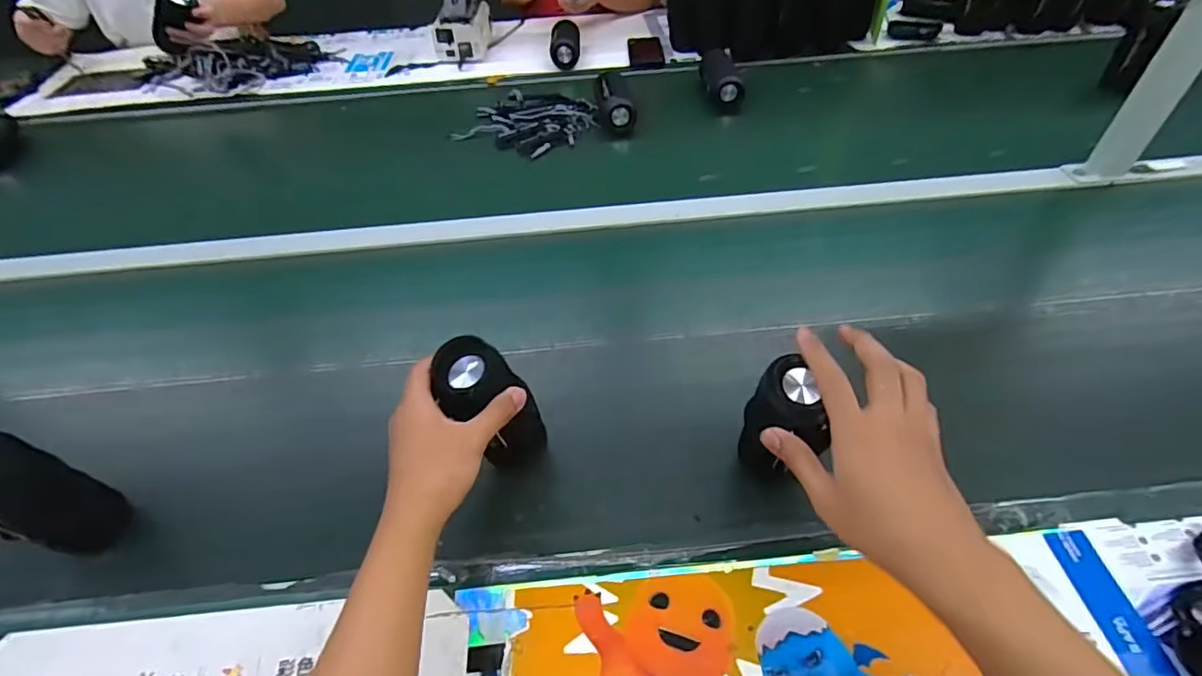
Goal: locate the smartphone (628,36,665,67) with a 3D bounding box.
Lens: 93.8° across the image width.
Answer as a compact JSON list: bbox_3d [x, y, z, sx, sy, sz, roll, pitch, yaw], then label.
[{"bbox_3d":[0.105,-0.670,1.315,0.079,0.011,0.148,-1,54,-1],"label":"smartphone"}]

